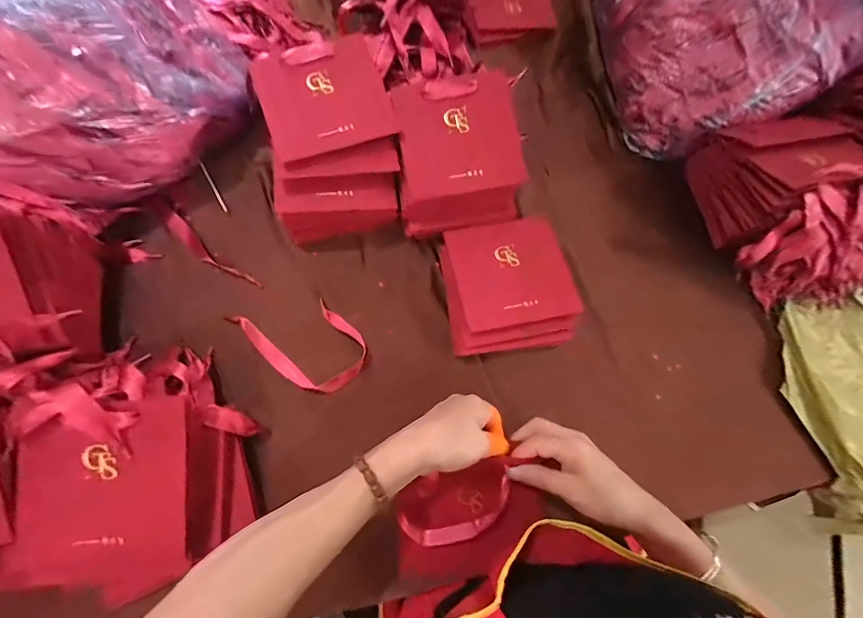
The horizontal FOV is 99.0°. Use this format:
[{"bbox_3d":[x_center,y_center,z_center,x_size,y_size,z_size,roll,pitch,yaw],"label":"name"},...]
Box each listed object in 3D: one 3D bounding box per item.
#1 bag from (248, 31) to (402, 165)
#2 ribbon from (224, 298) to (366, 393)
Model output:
[{"bbox_3d":[-0.123,-0.245,0.421,0.137,0.005,0.137,-20,81,-10],"label":"bag"},{"bbox_3d":[-0.151,0.034,0.438,0.154,0.023,0.093,40,74,14],"label":"ribbon"}]

